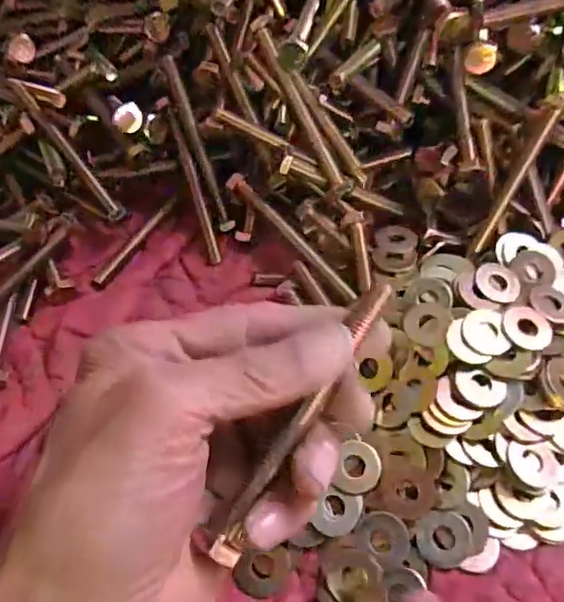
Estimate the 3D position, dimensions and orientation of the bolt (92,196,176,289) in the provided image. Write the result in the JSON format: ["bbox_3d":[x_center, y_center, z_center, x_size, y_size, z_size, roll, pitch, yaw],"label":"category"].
[{"bbox_3d":[-0.092,-0.038,0.356,0.008,0.004,0.077,28,64,16],"label":"bolt"}]

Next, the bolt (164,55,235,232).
[{"bbox_3d":[-0.050,-0.093,0.342,0.007,0.104,0.007,-22,17,-12],"label":"bolt"}]

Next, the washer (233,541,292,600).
[{"bbox_3d":[-0.009,0.123,0.261,0.024,0.004,0.023,10,71,0],"label":"washer"}]

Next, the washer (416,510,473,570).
[{"bbox_3d":[0.075,0.109,0.260,0.025,0.004,0.024,0,59,1],"label":"washer"}]

